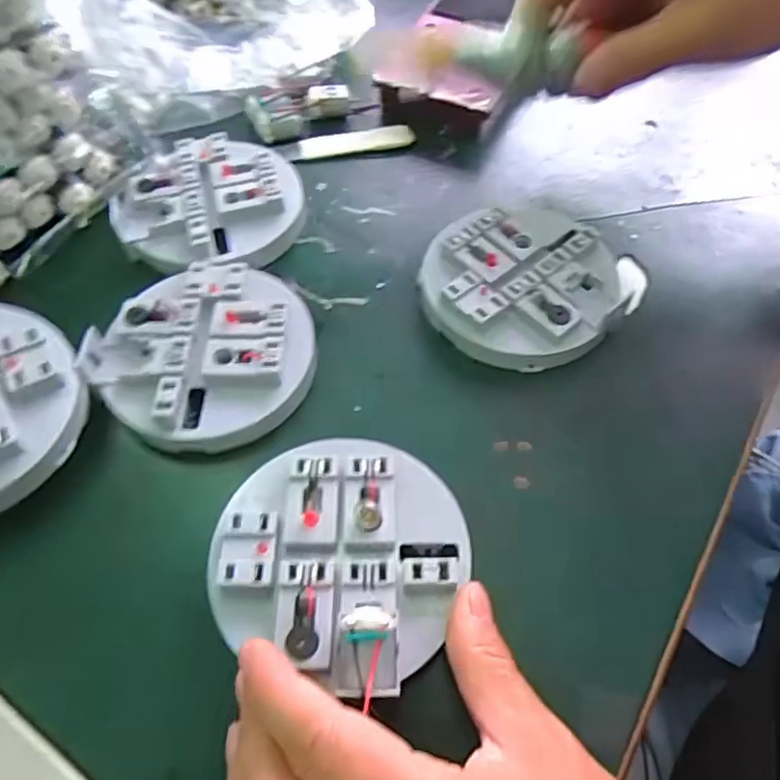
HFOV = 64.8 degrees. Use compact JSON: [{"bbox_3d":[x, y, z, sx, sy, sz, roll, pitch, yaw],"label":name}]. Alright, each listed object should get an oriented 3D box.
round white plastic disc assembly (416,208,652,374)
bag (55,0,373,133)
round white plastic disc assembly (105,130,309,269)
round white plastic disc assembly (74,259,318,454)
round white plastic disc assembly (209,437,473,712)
[{"bbox_3d":[0.077,-0.060,0.332,0.113,0.025,0.098,-36,65,-26],"label":"round white plastic disc assembly"},{"bbox_3d":[-0.119,-0.274,0.434,0.192,0.071,0.157,-14,59,-9],"label":"bag"},{"bbox_3d":[-0.105,-0.109,0.361,0.102,0.023,0.096,3,55,-4],"label":"round white plastic disc assembly"},{"bbox_3d":[-0.090,-0.017,0.306,0.103,0.025,0.095,3,55,-4],"label":"round white plastic disc assembly"},{"bbox_3d":[-0.019,0.061,0.244,0.096,0.023,0.090,0,60,0],"label":"round white plastic disc assembly"}]

